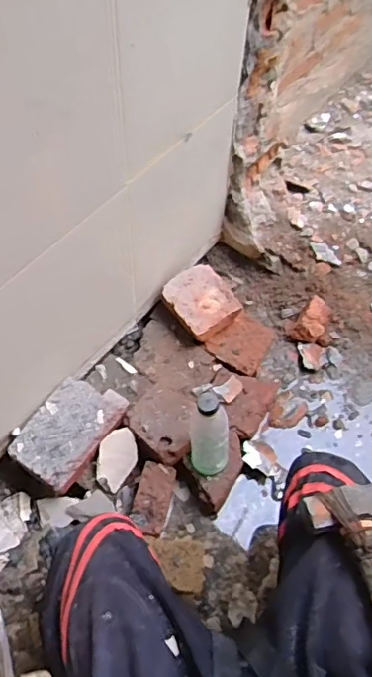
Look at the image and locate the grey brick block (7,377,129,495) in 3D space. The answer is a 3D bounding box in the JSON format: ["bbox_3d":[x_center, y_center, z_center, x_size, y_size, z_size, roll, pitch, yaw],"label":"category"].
[{"bbox_3d":[-0.180,0.144,0.878,0.107,0.067,0.180,31,61,15],"label":"grey brick block"}]

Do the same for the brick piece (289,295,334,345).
[{"bbox_3d":[0.242,-0.033,1.047,0.079,0.048,0.082,22,59,11],"label":"brick piece"}]

